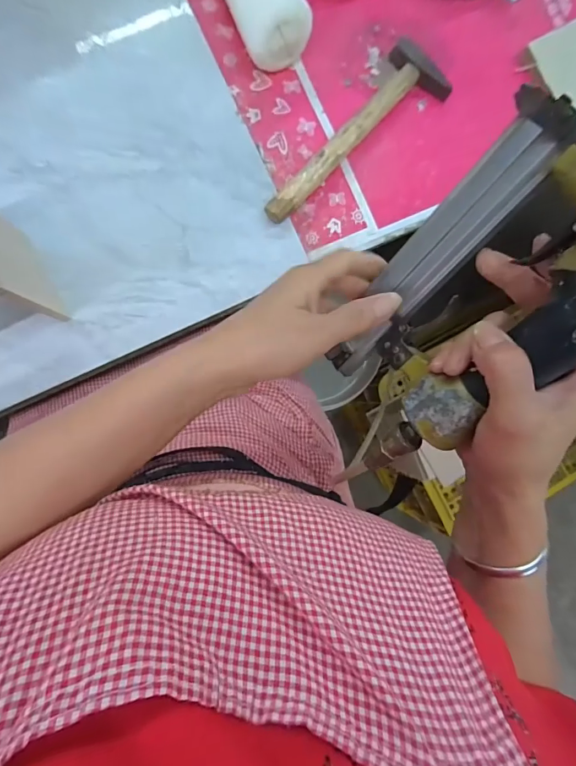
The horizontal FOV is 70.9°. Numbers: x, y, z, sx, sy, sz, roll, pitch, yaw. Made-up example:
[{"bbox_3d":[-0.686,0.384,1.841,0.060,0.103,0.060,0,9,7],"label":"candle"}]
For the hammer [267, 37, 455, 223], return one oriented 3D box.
[{"bbox_3d":[0.069,-0.245,0.414,0.069,0.024,0.242,41,83,-6],"label":"hammer"}]

